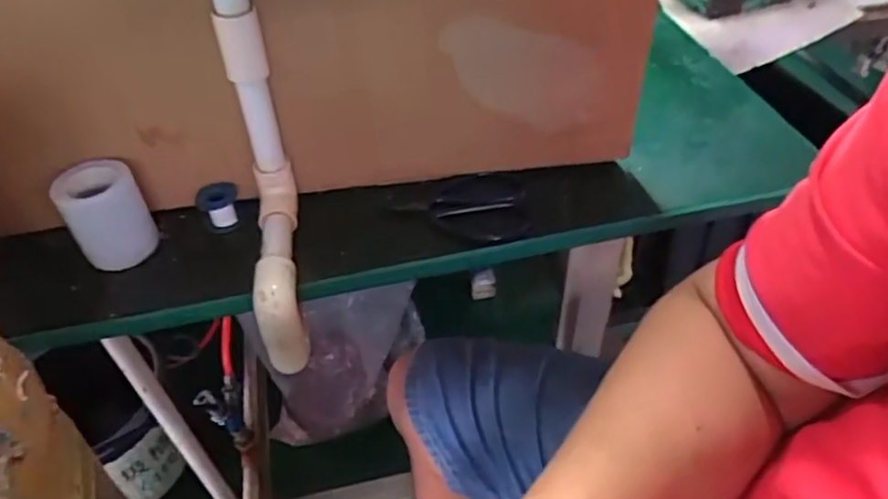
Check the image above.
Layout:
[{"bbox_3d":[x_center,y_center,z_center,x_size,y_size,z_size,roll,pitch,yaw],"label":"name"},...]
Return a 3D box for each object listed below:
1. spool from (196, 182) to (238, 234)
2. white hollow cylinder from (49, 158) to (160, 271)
[{"bbox_3d":[-0.172,-0.033,0.493,0.026,0.034,0.031,-12,46,-8],"label":"spool"},{"bbox_3d":[-0.238,-0.025,0.460,0.051,0.064,0.046,-25,49,-20],"label":"white hollow cylinder"}]

